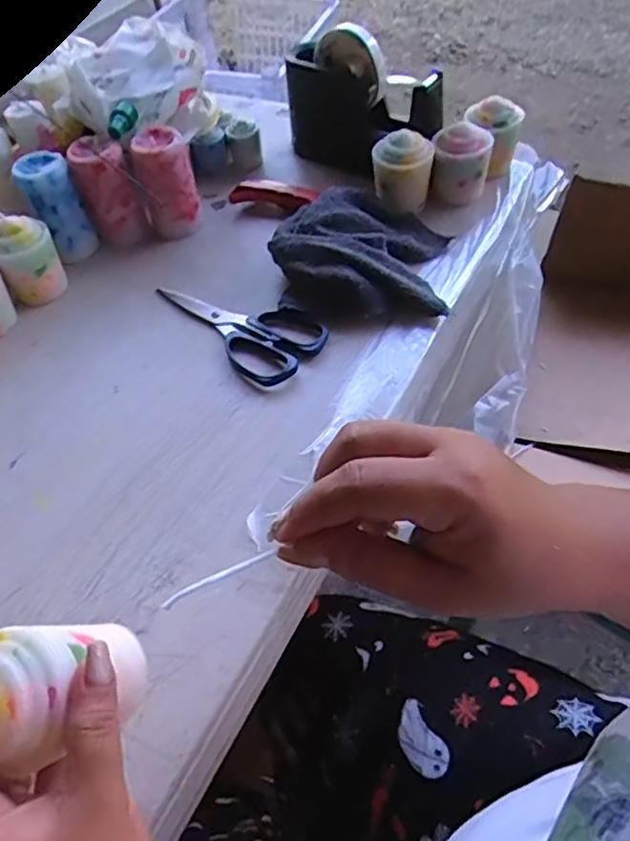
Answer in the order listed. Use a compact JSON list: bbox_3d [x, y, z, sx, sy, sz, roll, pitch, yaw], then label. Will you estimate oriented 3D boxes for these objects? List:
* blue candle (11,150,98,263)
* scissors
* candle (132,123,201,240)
[{"bbox_3d":[-0.253,-0.208,0.598,0.045,0.091,0.045,-27,54,-16],"label":"blue candle"},{"bbox_3d":[-0.077,-0.086,0.531,0.175,0.011,0.077,29,59,25],"label":"scissors"},{"bbox_3d":[-0.145,-0.236,0.610,0.050,0.094,0.050,-11,51,-3],"label":"candle"}]

